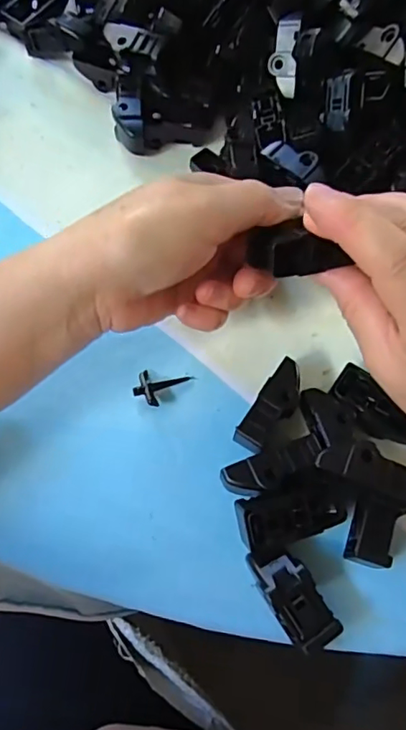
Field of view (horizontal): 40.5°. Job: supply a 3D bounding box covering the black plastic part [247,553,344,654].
[{"bbox_3d":[0.040,0.105,0.251,0.023,0.017,0.046,-29,73,-11],"label":"black plastic part"}]

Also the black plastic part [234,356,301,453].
[{"bbox_3d":[0.035,0.023,0.280,0.018,0.020,0.051,32,72,10],"label":"black plastic part"}]

